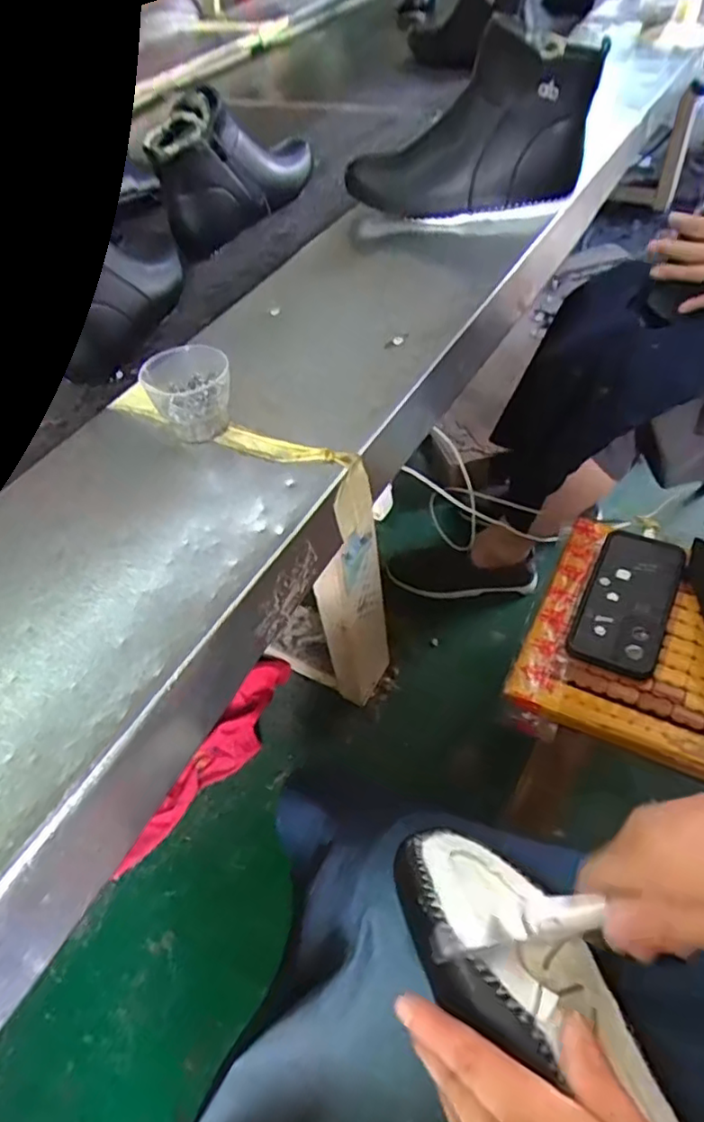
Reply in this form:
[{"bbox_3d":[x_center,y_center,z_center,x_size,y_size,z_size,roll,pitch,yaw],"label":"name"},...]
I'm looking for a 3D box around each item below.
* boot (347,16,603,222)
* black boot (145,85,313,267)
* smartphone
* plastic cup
[{"bbox_3d":[0.115,-0.433,0.635,0.235,0.159,0.074,7,52,12],"label":"boot"},{"bbox_3d":[-0.140,-0.488,0.762,0.081,0.138,0.230,21,56,21],"label":"black boot"},{"bbox_3d":[0.277,0.035,0.623,0.081,0.014,0.169,21,56,21],"label":"smartphone"},{"bbox_3d":[-0.120,-0.126,0.473,0.064,0.050,0.057,-16,52,-6],"label":"plastic cup"}]

